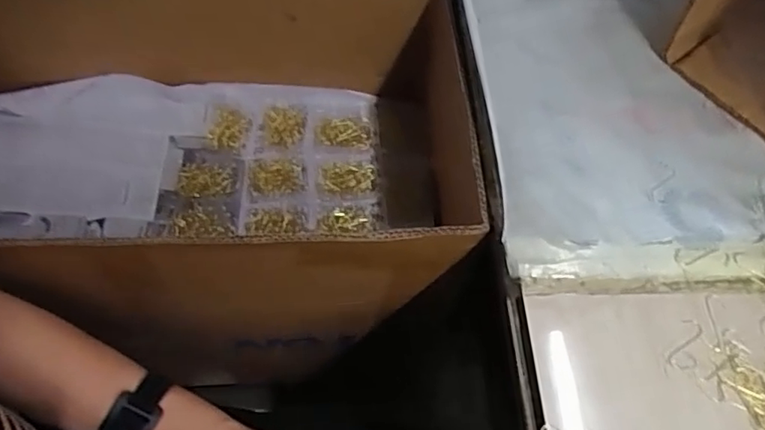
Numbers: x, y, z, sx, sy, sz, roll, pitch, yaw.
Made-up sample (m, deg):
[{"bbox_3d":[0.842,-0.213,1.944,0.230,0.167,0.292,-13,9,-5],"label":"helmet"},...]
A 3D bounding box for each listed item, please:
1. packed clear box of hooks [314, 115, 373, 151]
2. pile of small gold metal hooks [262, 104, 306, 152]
[{"bbox_3d":[-0.049,-0.105,0.732,0.071,0.014,0.048,-3,60,-3],"label":"packed clear box of hooks"},{"bbox_3d":[-0.123,-0.112,0.734,0.053,0.011,0.064,0,60,-2],"label":"pile of small gold metal hooks"}]

